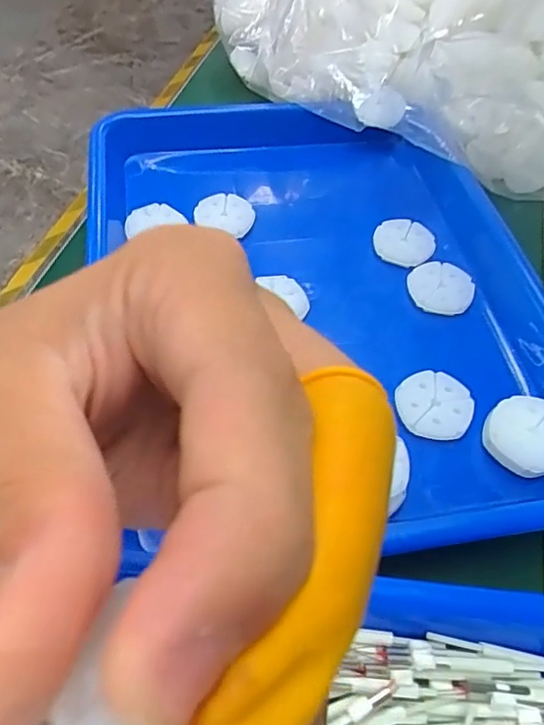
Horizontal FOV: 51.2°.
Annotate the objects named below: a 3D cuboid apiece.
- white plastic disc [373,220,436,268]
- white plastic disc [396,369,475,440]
[{"bbox_3d":[0.083,-0.076,0.357,0.037,0.005,0.030,32,79,20],"label":"white plastic disc"},{"bbox_3d":[0.081,0.021,0.282,0.037,0.007,0.034,2,53,-1],"label":"white plastic disc"}]

